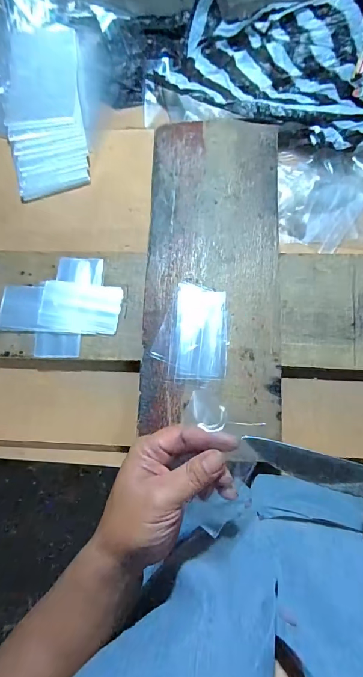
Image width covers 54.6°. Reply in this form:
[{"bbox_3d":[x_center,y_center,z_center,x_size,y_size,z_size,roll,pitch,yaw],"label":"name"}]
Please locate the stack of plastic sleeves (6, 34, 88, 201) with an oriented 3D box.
[{"bbox_3d":[-0.230,-0.377,0.579,0.134,0.032,0.301,-9,84,7],"label":"stack of plastic sleeves"}]

